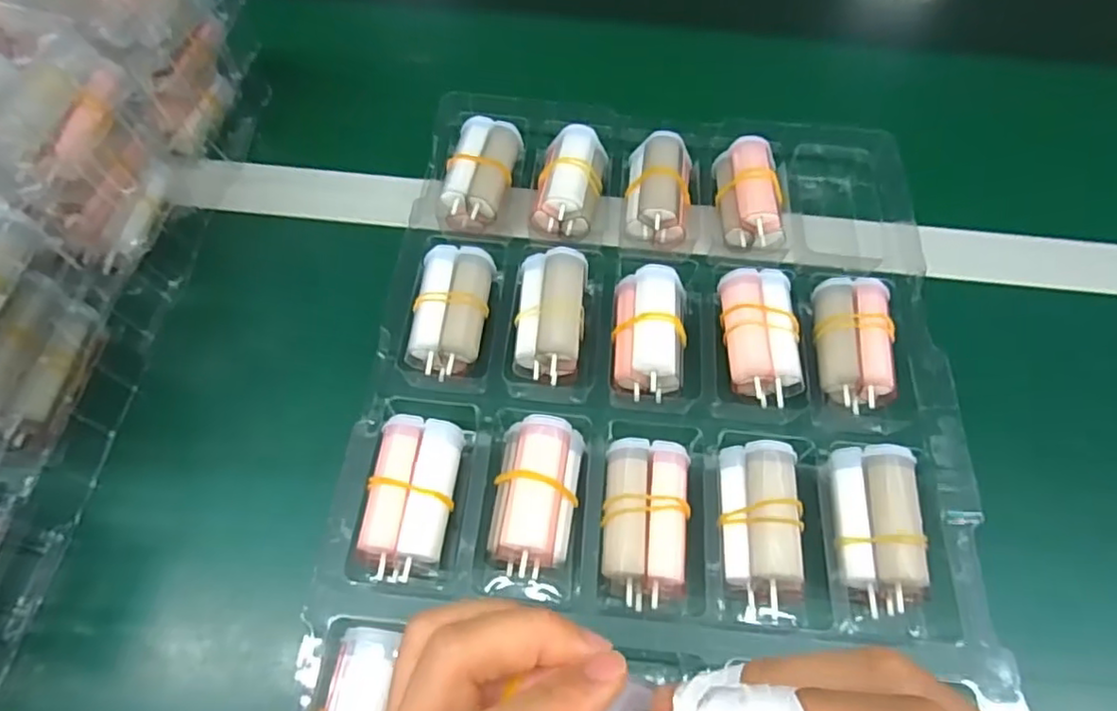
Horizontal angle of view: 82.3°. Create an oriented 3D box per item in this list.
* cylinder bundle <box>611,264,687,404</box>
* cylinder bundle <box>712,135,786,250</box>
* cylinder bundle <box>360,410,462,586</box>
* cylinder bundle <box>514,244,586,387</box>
[{"bbox_3d":[0.047,-0.011,0.328,0.036,0.027,0.066,6,61,1],"label":"cylinder bundle"},{"bbox_3d":[0.113,-0.094,0.378,0.036,0.031,0.064,3,61,-1],"label":"cylinder bundle"},{"bbox_3d":[-0.064,0.063,0.282,0.036,0.027,0.068,5,61,1],"label":"cylinder bundle"},{"bbox_3d":[-0.004,-0.019,0.331,0.033,0.031,0.068,3,61,0],"label":"cylinder bundle"}]

